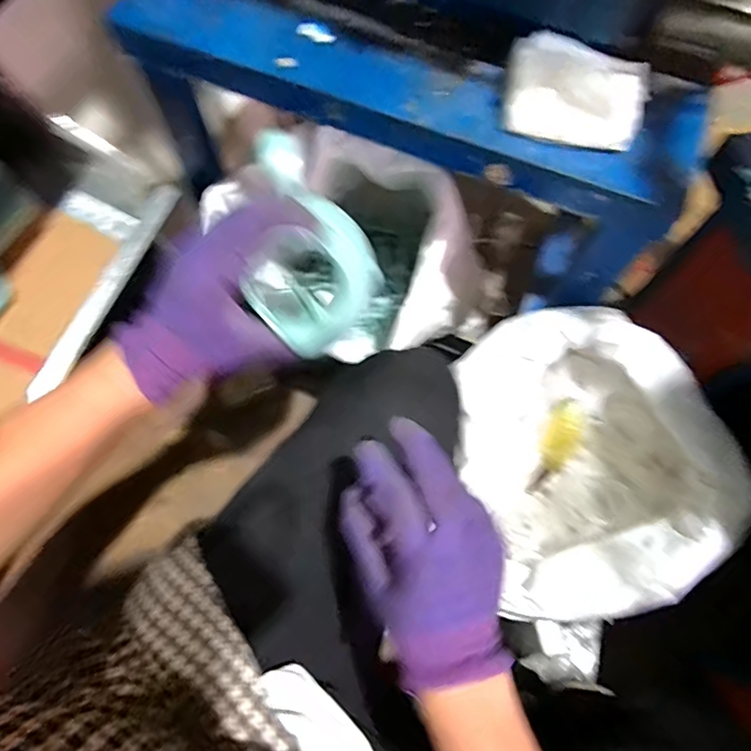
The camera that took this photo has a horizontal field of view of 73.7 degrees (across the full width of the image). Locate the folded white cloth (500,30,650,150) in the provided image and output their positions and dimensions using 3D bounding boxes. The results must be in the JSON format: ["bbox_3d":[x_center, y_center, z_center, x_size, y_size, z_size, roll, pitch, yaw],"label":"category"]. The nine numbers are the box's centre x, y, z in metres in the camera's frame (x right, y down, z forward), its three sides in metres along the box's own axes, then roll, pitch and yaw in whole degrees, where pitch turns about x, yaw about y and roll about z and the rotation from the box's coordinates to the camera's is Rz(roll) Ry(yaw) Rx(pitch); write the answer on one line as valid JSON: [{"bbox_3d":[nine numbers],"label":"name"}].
[{"bbox_3d":[0.192,-0.270,0.481,0.132,0.083,0.024,13,36,6],"label":"folded white cloth"}]

